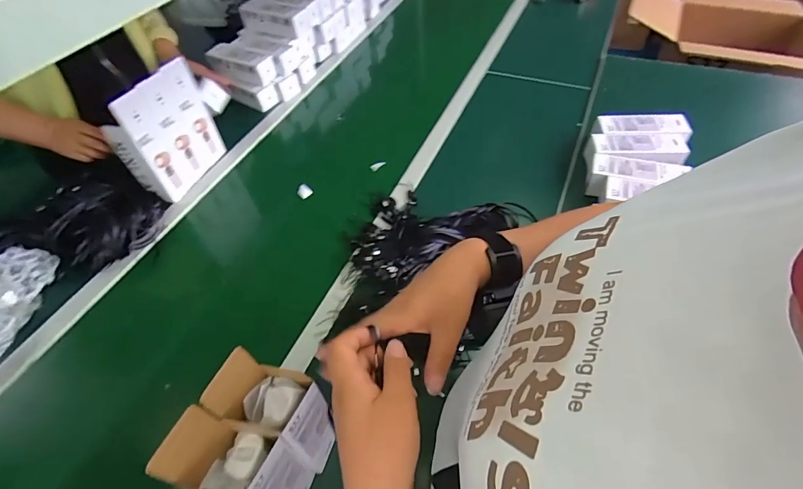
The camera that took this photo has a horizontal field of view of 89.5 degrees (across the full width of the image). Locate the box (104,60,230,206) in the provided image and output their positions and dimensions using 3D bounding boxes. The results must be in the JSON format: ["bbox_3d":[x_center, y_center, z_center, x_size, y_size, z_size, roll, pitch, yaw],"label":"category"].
[{"bbox_3d":[-0.493,-0.246,0.866,0.084,0.243,0.216,10,53,12],"label":"box"}]

